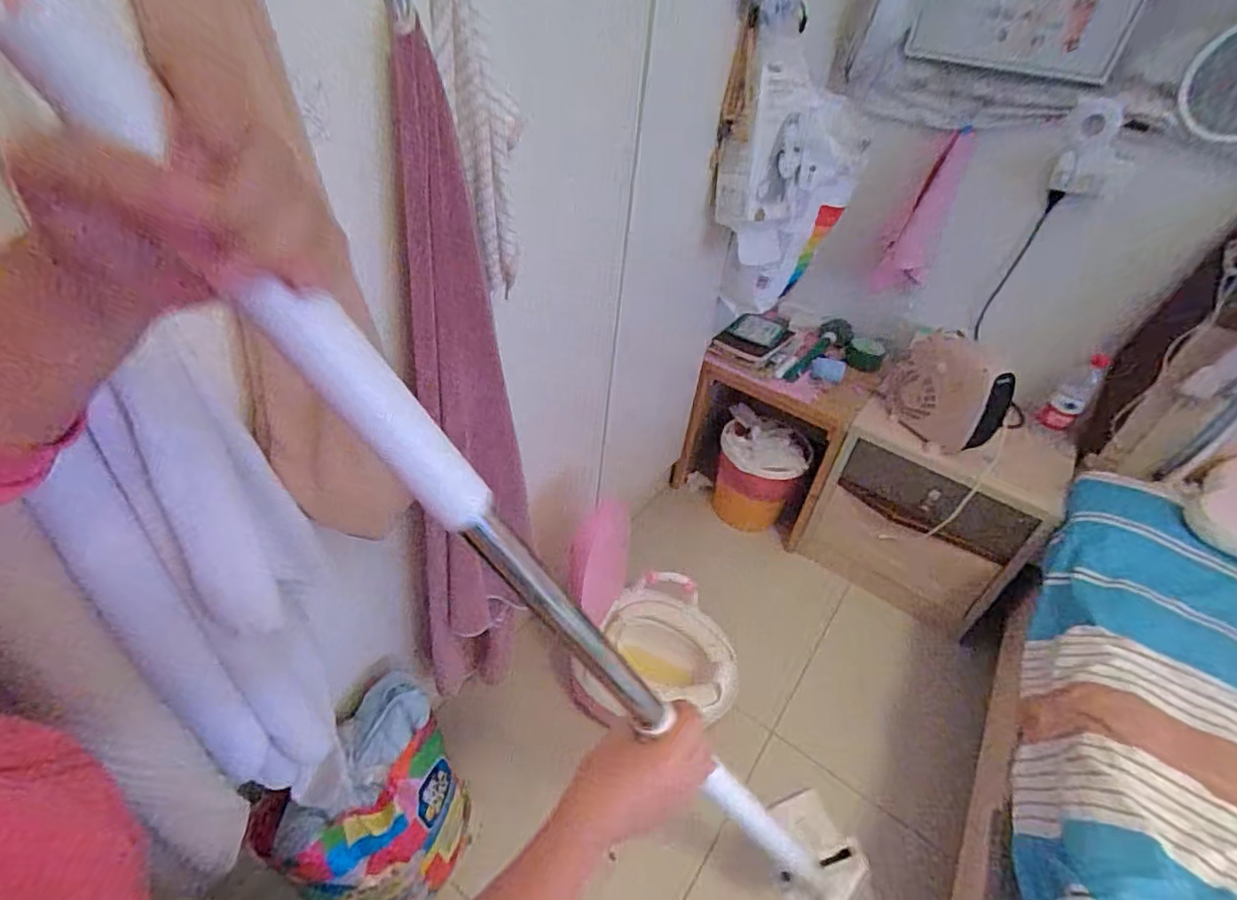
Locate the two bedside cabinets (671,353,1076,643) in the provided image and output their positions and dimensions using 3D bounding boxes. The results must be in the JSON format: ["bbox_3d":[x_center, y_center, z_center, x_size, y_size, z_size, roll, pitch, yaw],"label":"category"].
[{"bbox_3d":[0.621,0.049,1.596,0.876,0.484,0.314,30,45,24],"label":"two bedside cabinets"}]

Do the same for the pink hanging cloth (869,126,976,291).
[{"bbox_3d":[0.750,-0.575,1.451,0.132,0.371,0.033,23,43,17],"label":"pink hanging cloth"}]

